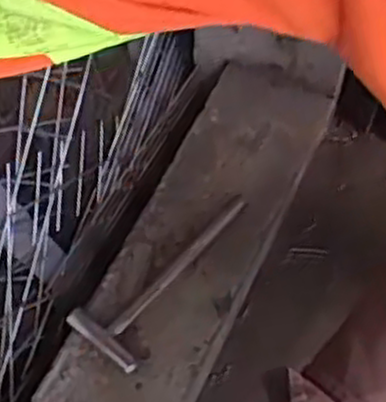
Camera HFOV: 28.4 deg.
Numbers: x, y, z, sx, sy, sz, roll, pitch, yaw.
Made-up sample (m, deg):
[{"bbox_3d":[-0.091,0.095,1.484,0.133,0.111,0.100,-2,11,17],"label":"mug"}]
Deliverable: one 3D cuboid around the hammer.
[{"bbox_3d":[-0.030,0.075,0.861,0.085,0.021,0.237,34,65,18],"label":"hammer"}]

